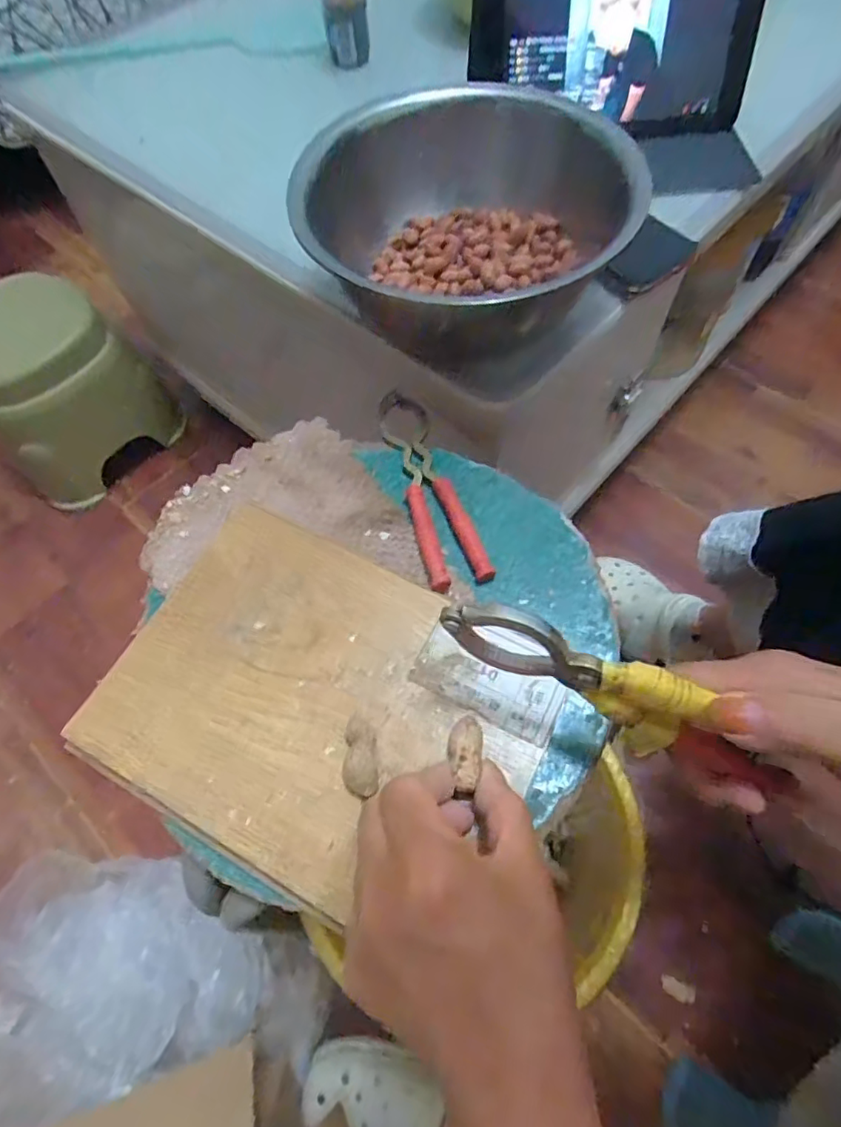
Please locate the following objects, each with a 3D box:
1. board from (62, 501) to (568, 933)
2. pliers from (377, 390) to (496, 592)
[{"bbox_3d":[-0.055,0.072,0.304,0.226,0.020,0.165,25,68,14],"label":"board"},{"bbox_3d":[0.003,-0.059,0.371,0.038,0.014,0.167,-16,64,-5],"label":"pliers"}]

